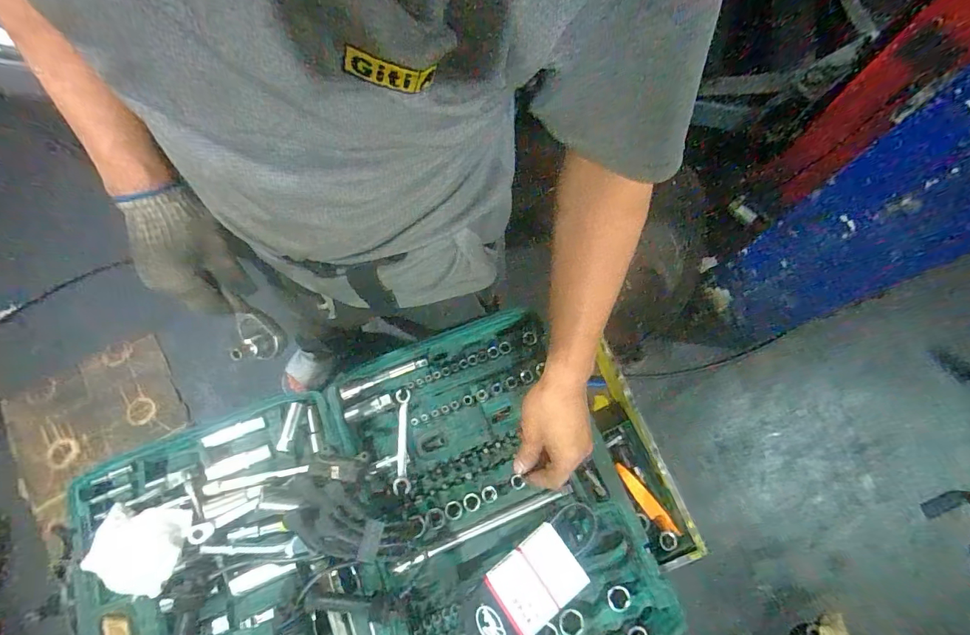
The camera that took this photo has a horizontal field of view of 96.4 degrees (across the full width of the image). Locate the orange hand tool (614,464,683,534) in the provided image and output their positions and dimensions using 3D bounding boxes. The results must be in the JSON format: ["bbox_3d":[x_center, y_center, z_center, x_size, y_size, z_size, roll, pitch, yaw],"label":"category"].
[{"bbox_3d":[0.234,0.267,0.638,0.026,0.014,0.119,-36,76,-13],"label":"orange hand tool"}]

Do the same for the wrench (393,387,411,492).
[{"bbox_3d":[-0.111,0.162,0.579,0.021,0.016,0.133,-3,71,-3],"label":"wrench"}]

